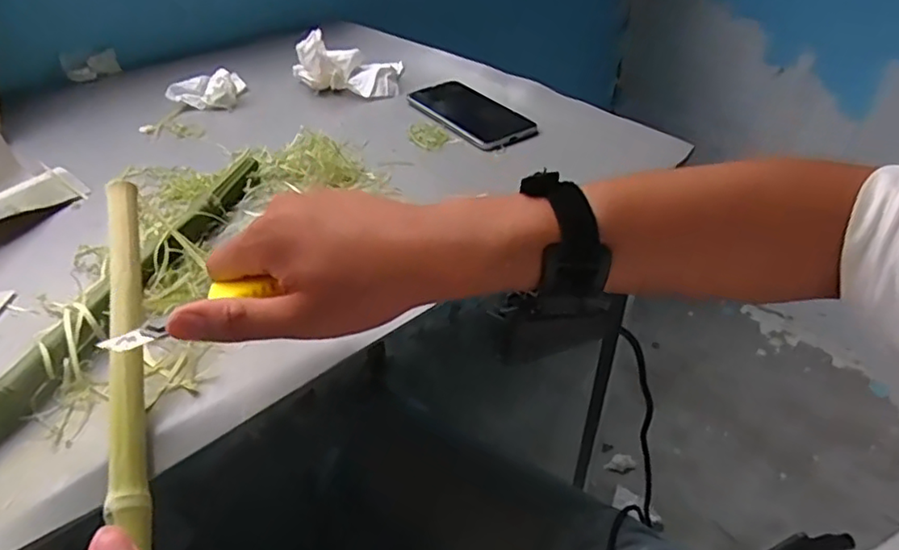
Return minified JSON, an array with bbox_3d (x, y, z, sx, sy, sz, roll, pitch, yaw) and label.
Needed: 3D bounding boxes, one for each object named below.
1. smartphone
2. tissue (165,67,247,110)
[{"bbox_3d":[0.020,-0.185,0.676,0.085,0.006,0.169,-22,44,-27],"label":"smartphone"},{"bbox_3d":[-0.290,-0.223,0.716,0.084,0.031,0.059,-8,39,-11],"label":"tissue"}]

